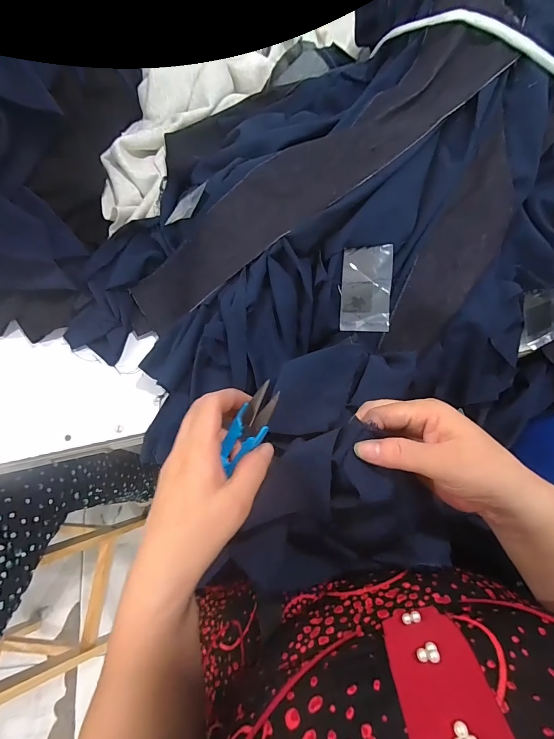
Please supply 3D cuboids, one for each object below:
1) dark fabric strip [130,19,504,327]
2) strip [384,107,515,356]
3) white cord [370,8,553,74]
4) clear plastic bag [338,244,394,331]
[{"bbox_3d":[0.014,-0.198,0.428,0.496,0.057,0.100,-30,71,20],"label":"dark fabric strip"},{"bbox_3d":[0.196,-0.130,0.396,0.071,0.024,0.248,27,95,9],"label":"strip"},{"bbox_3d":[0.241,-0.325,0.396,0.285,0.074,0.020,26,73,9],"label":"white cord"},{"bbox_3d":[0.097,-0.088,0.401,0.052,0.006,0.090,2,95,7],"label":"clear plastic bag"}]

